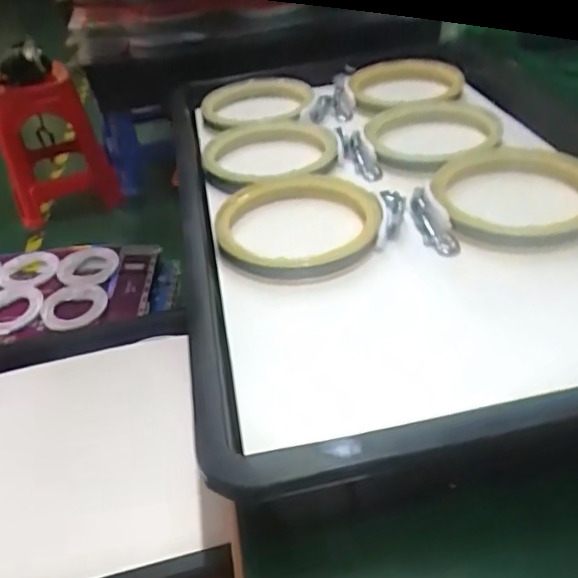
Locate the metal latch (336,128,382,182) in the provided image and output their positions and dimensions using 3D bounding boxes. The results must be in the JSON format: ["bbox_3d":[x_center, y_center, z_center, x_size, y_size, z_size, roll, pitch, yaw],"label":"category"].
[{"bbox_3d":[0.063,-0.126,0.523,0.025,0.010,0.078,-17,54,-14],"label":"metal latch"}]

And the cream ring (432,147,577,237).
[{"bbox_3d":[0.172,-0.075,0.431,0.118,0.012,0.103,27,59,35],"label":"cream ring"}]

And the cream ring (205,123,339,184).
[{"bbox_3d":[-0.018,-0.125,0.524,0.120,0.019,0.124,-3,39,3],"label":"cream ring"}]

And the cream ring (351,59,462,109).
[{"bbox_3d":[0.128,-0.227,0.622,0.115,0.016,0.122,-10,39,-6],"label":"cream ring"}]

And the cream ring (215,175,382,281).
[{"bbox_3d":[0.006,-0.050,0.433,0.122,0.020,0.118,-3,39,3],"label":"cream ring"}]

